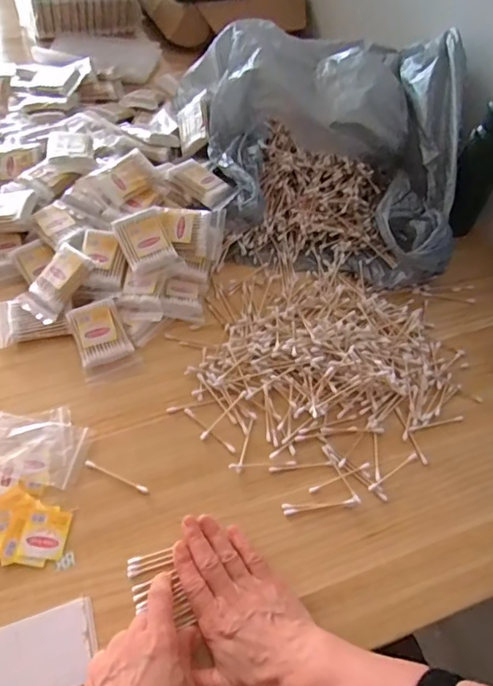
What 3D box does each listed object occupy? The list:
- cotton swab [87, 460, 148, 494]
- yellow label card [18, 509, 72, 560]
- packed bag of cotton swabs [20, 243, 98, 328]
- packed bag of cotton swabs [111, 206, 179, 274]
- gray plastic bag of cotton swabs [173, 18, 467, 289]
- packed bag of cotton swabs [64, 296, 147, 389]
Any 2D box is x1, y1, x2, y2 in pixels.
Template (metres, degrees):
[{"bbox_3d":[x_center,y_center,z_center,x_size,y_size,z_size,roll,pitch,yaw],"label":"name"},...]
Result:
[{"bbox_3d":[-0.123,0.127,0.493,0.066,0.004,0.006,22,59,9],"label":"cotton swab"},{"bbox_3d":[-0.178,0.169,0.460,0.037,0.004,0.042,2,58,-3],"label":"yellow label card"},{"bbox_3d":[-0.212,-0.067,0.583,0.052,0.012,0.087,36,86,19],"label":"packed bag of cotton swabs"},{"bbox_3d":[-0.117,-0.118,0.599,0.055,0.023,0.071,-23,87,4],"label":"packed bag of cotton swabs"},{"bbox_3d":[0.091,-0.292,0.699,0.360,0.151,0.401,6,58,0],"label":"gray plastic bag of cotton swabs"},{"bbox_3d":[-0.157,-0.002,0.568,0.057,0.009,0.091,-21,79,-15],"label":"packed bag of cotton swabs"}]

